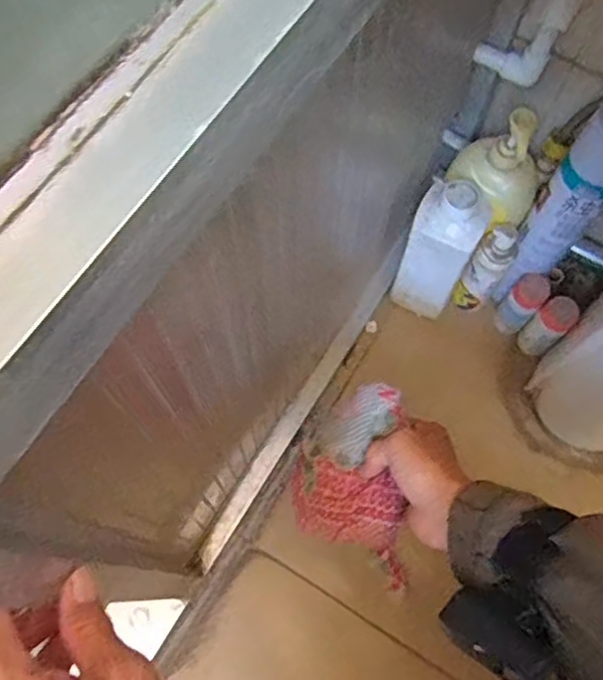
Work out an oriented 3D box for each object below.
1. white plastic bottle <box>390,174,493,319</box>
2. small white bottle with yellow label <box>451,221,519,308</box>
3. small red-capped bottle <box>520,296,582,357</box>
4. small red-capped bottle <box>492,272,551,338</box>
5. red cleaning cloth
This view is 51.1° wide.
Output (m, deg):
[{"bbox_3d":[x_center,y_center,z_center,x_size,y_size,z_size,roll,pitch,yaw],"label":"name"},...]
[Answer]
[{"bbox_3d":[0.170,-0.107,0.789,0.075,0.230,0.077,27,71,9],"label":"white plastic bottle"},{"bbox_3d":[0.232,-0.089,0.803,0.042,0.169,0.043,33,72,11],"label":"small white bottle with yellow label"},{"bbox_3d":[0.319,-0.017,0.814,0.040,0.111,0.044,0,69,-1],"label":"small red-capped bottle"},{"bbox_3d":[0.289,-0.046,0.833,0.046,0.094,0.048,0,69,-1],"label":"small red-capped bottle"},{"bbox_3d":[0.042,0.124,0.560,0.093,0.049,0.160,4,69,0],"label":"red cleaning cloth"}]

